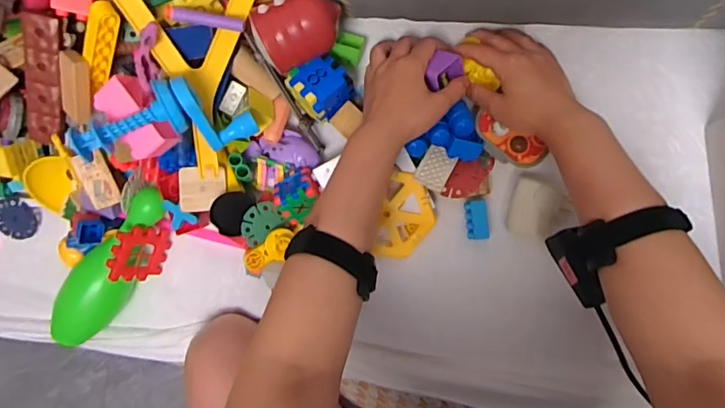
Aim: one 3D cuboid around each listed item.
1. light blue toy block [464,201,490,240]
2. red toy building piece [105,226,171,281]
[{"bbox_3d":[0.118,0.016,0.510,0.022,0.009,0.040,-6,91,7],"label":"light blue toy block"},{"bbox_3d":[-0.244,0.055,0.544,0.010,0.060,0.061,28,102,36],"label":"red toy building piece"}]

